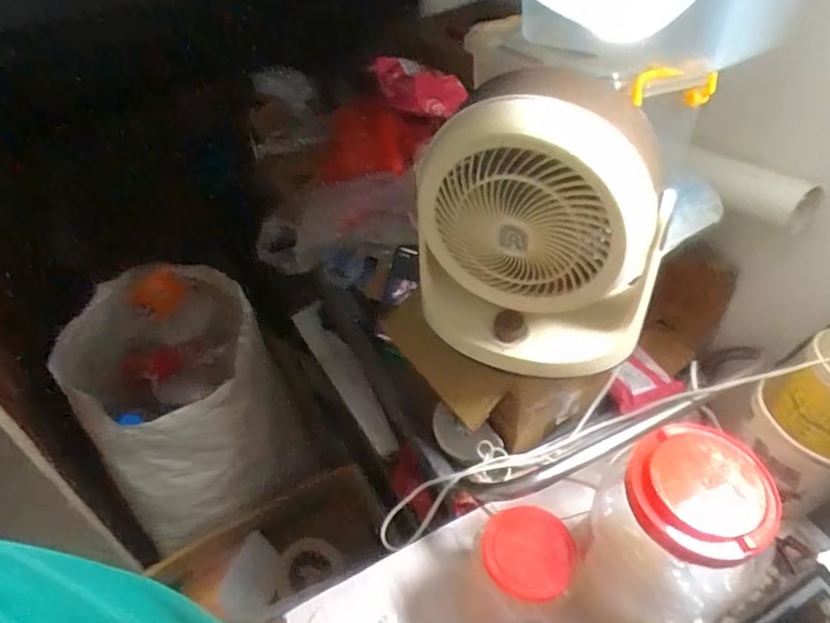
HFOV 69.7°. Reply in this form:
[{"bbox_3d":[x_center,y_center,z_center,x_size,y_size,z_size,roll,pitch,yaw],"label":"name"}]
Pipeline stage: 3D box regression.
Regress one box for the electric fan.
[{"bbox_3d":[0.122,-0.083,0.601,0.246,0.269,0.148,16,50,14],"label":"electric fan"}]

